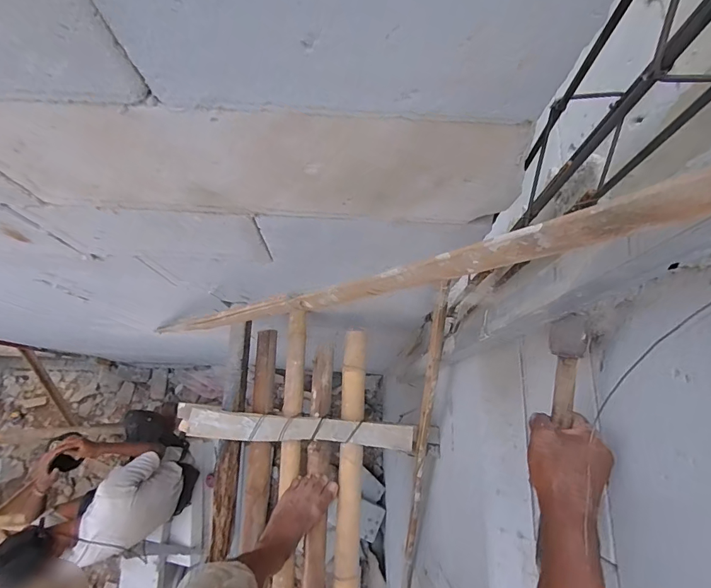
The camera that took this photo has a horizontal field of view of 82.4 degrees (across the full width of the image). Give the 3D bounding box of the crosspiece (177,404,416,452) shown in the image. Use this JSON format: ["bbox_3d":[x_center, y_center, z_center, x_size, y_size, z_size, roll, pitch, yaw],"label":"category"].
[{"bbox_3d":[-0.142,0.318,0.945,0.547,0.047,0.073,5,75,1],"label":"crosspiece"}]

